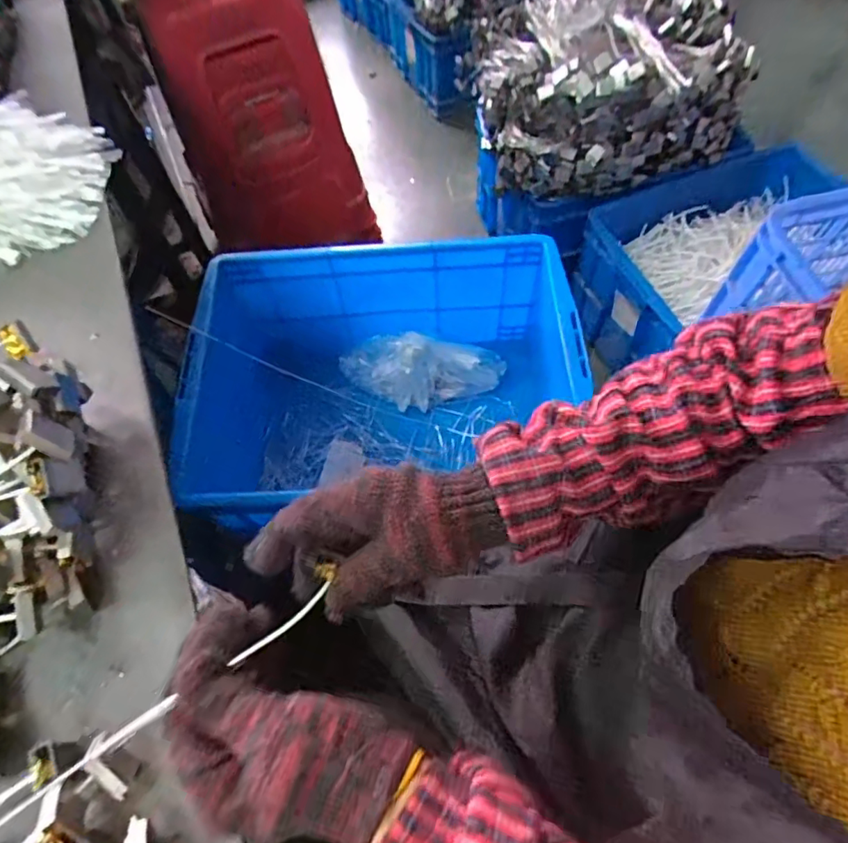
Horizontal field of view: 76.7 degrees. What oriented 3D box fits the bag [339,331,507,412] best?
[{"bbox_3d":[-0.007,-0.091,0.938,0.292,0.106,0.098,4,63,5],"label":"bag"}]

